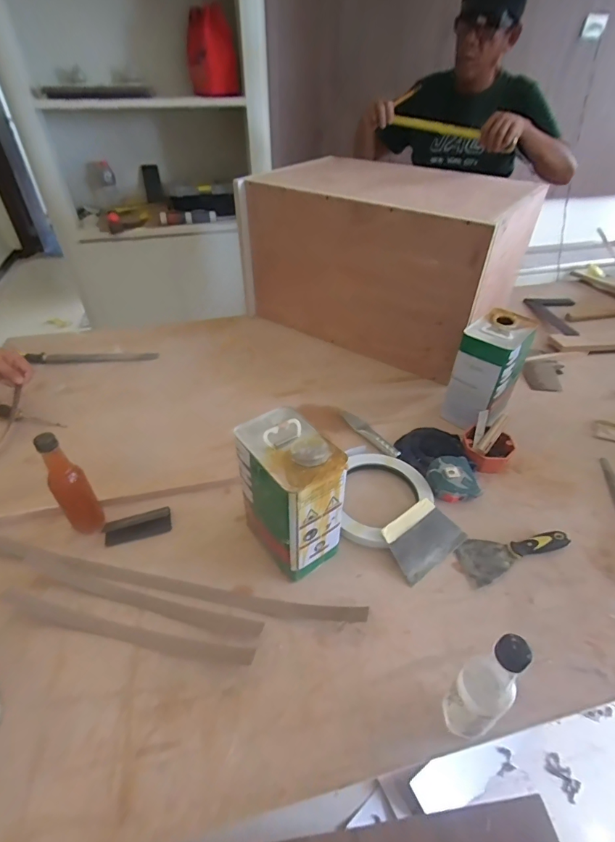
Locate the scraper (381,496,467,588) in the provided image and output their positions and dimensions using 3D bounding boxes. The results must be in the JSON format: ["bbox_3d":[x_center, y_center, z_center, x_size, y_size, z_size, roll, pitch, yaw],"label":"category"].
[{"bbox_3d":[0.201,0.207,0.733,0.138,0.015,0.099,-27,67,-25],"label":"scraper"}]

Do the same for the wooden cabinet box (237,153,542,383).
[{"bbox_3d":[0.212,-0.486,1.214,0.745,0.411,0.448,25,47,25],"label":"wooden cabinet box"}]

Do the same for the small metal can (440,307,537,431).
[{"bbox_3d":[0.403,-0.104,0.921,0.121,0.223,0.175,27,48,27],"label":"small metal can"}]

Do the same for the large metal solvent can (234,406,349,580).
[{"bbox_3d":[-0.029,0.116,0.662,0.114,0.232,0.159,-26,48,-27],"label":"large metal solvent can"}]

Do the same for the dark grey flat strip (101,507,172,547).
[{"bbox_3d":[-0.301,0.188,0.733,0.110,0.017,0.047,-13,43,-15],"label":"dark grey flat strip"}]

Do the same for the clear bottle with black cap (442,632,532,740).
[{"bbox_3d":[0.200,0.300,0.461,0.051,0.191,0.053,0,42,0],"label":"clear bottle with black cap"}]

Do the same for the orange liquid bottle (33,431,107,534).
[{"bbox_3d":[-0.387,0.107,0.673,0.052,0.213,0.050,-33,51,-32],"label":"orange liquid bottle"}]

